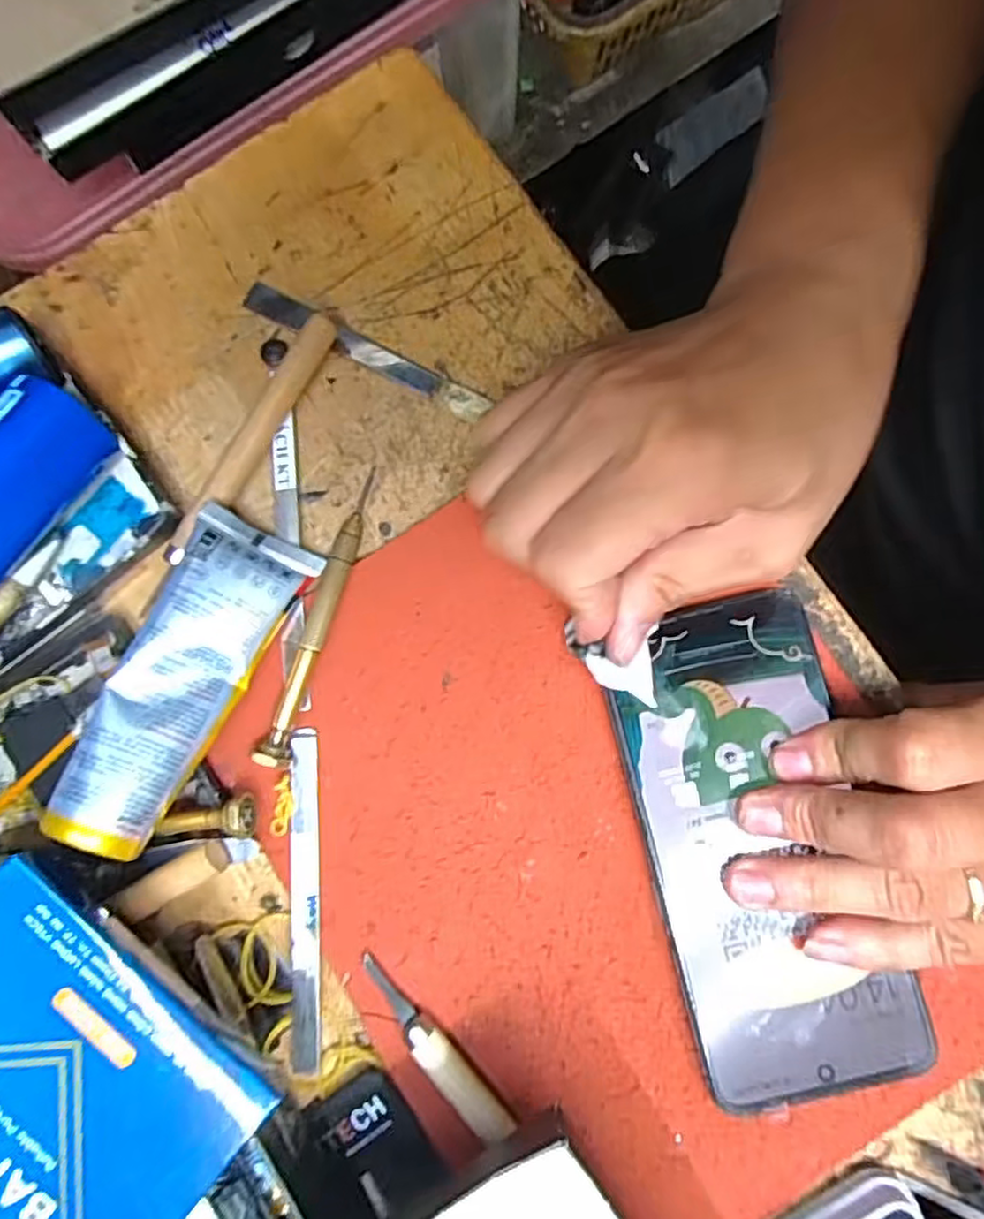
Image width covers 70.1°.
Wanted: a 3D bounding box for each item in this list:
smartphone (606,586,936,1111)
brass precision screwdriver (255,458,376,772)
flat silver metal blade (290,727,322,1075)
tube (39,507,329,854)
[{"bbox_3d":[0.087,0.075,0.233,0.075,0.009,0.155,-8,80,-3],"label":"smartphone"},{"bbox_3d":[-0.060,0.002,0.250,0.010,0.010,0.109,17,83,3],"label":"brass precision screwdriver"},{"bbox_3d":[-0.064,0.098,0.238,0.010,0.004,0.112,-3,82,1],"label":"flat silver metal blade"},{"bbox_3d":[-0.103,0.023,0.235,0.041,0.018,0.114,29,70,-18],"label":"tube"}]

